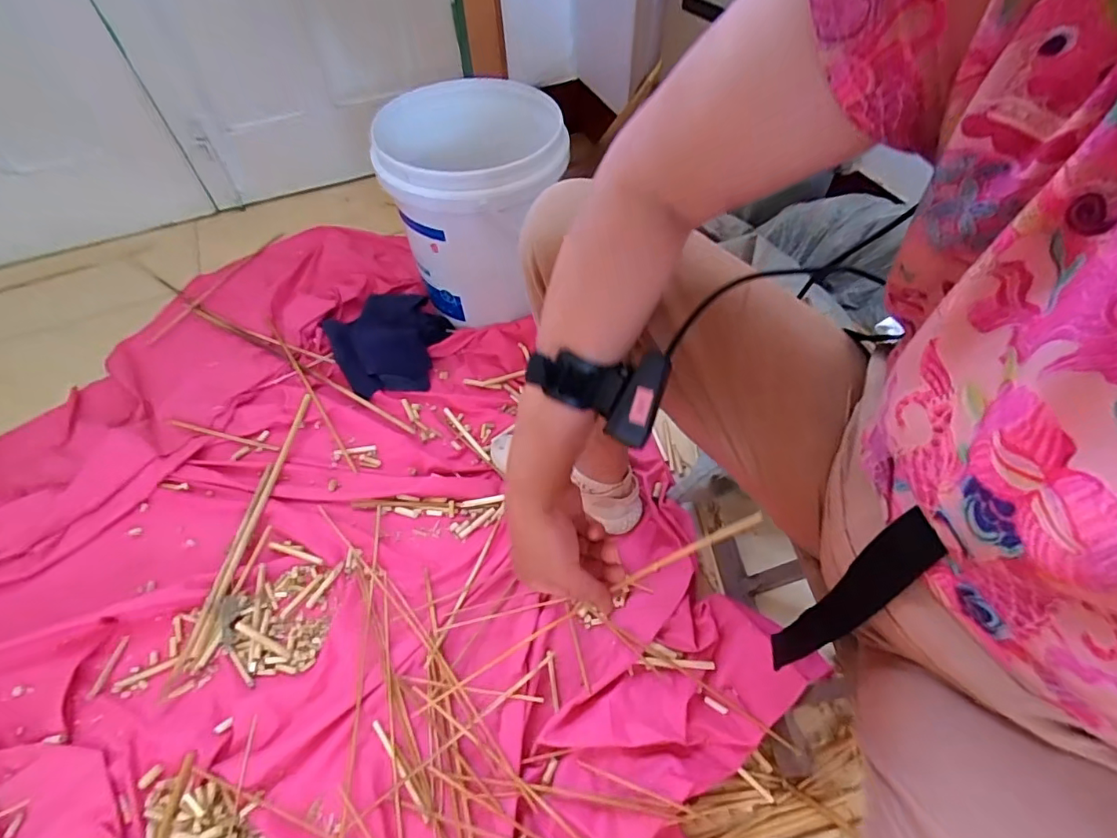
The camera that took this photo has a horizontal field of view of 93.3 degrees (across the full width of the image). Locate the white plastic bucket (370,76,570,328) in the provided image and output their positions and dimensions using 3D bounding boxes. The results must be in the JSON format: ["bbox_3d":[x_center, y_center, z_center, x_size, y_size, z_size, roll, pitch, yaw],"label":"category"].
[{"bbox_3d":[-0.129,-0.339,0.888,0.270,0.310,0.261,-6,53,-5],"label":"white plastic bucket"}]

